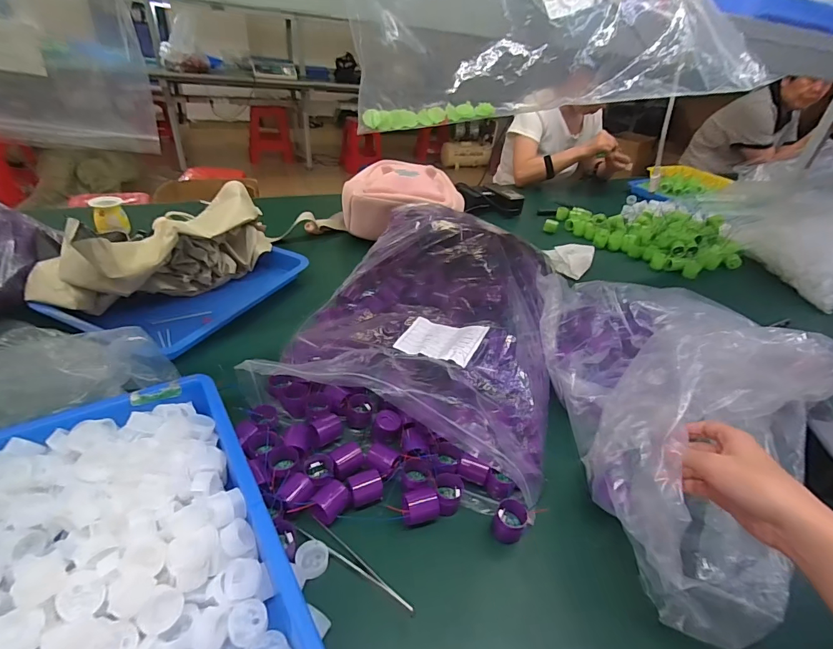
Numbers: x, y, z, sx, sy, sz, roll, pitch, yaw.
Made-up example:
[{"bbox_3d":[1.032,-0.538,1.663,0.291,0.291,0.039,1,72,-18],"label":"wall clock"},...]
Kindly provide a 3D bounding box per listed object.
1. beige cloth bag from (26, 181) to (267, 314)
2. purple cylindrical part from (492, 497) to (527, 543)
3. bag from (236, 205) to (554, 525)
[{"bbox_3d":[-0.394,-0.125,0.671,0.170,0.111,0.340,20,37,17],"label":"beige cloth bag"},{"bbox_3d":[0.089,0.193,0.406,0.028,0.035,0.030,5,35,-3],"label":"purple cylindrical part"},{"bbox_3d":[0.018,0.011,0.563,0.328,0.125,0.525,15,35,11],"label":"bag"}]

